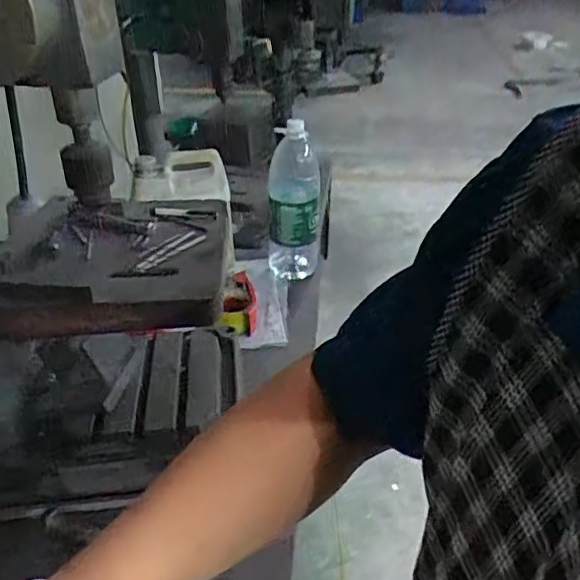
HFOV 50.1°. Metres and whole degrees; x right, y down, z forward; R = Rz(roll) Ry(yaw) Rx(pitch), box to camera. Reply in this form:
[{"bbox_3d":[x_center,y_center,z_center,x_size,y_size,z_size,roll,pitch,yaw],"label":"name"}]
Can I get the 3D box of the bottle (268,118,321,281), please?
[{"bbox_3d":[0.008,-0.164,1.223,0.102,0.319,0.086,0,33,1],"label":"bottle"}]

